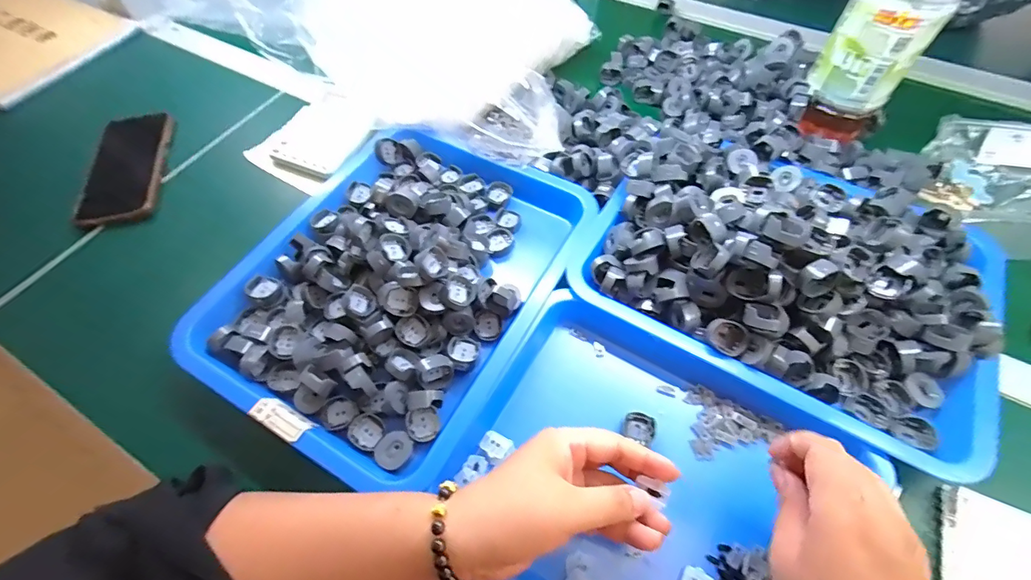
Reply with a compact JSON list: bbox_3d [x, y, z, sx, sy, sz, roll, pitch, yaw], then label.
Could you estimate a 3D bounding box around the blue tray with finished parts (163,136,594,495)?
[{"bbox_3d":[-0.107,-0.019,0.416,0.264,0.054,0.329,26,62,15],"label":"blue tray with finished parts"}]

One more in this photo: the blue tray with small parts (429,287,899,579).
[{"bbox_3d":[0.096,0.145,0.326,0.266,0.033,0.217,28,62,16],"label":"blue tray with small parts"}]

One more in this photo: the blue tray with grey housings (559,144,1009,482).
[{"bbox_3d":[0.239,-0.024,0.392,0.330,0.087,0.231,28,62,17],"label":"blue tray with grey housings"}]

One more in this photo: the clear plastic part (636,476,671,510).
[{"bbox_3d":[0.088,0.129,0.290,0.022,0.004,0.014,31,63,17],"label":"clear plastic part"}]

